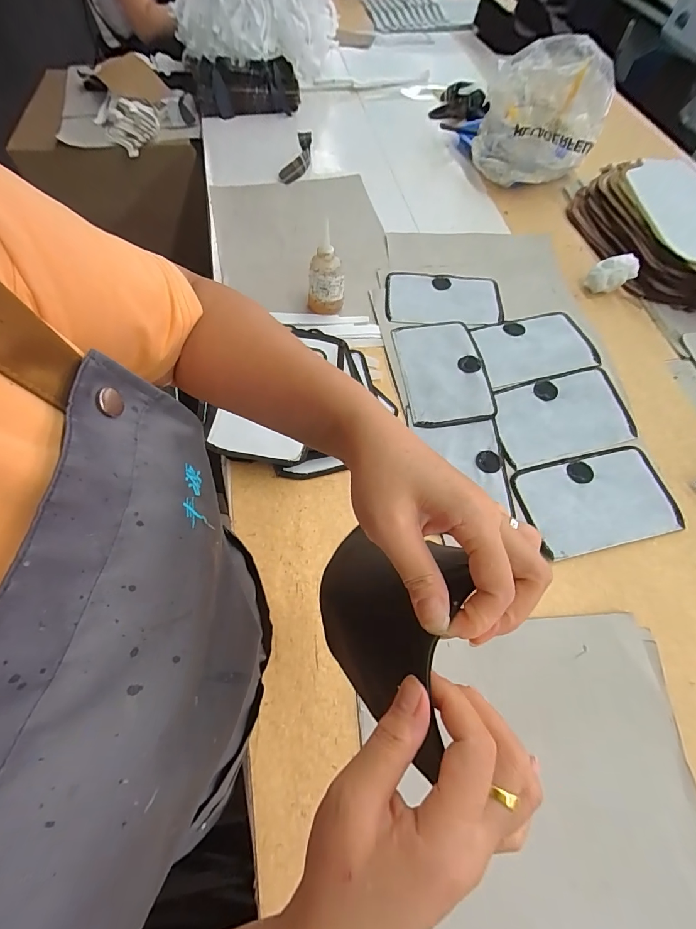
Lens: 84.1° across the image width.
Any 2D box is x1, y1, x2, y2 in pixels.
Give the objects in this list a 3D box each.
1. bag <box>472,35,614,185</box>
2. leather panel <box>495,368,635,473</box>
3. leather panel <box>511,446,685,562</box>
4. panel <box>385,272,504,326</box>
[{"bbox_3d":[0.412,-0.748,0.837,0.228,0.228,0.164,8,63,4],"label":"bag"},{"bbox_3d":[0.343,-0.077,0.625,0.212,0.012,0.133,-13,71,2],"label":"leather panel"},{"bbox_3d":[0.368,0.052,0.571,0.218,0.010,0.137,-13,64,-3],"label":"leather panel"},{"bbox_3d":[0.188,-0.322,0.754,0.221,0.011,0.139,4,63,1],"label":"panel"}]

